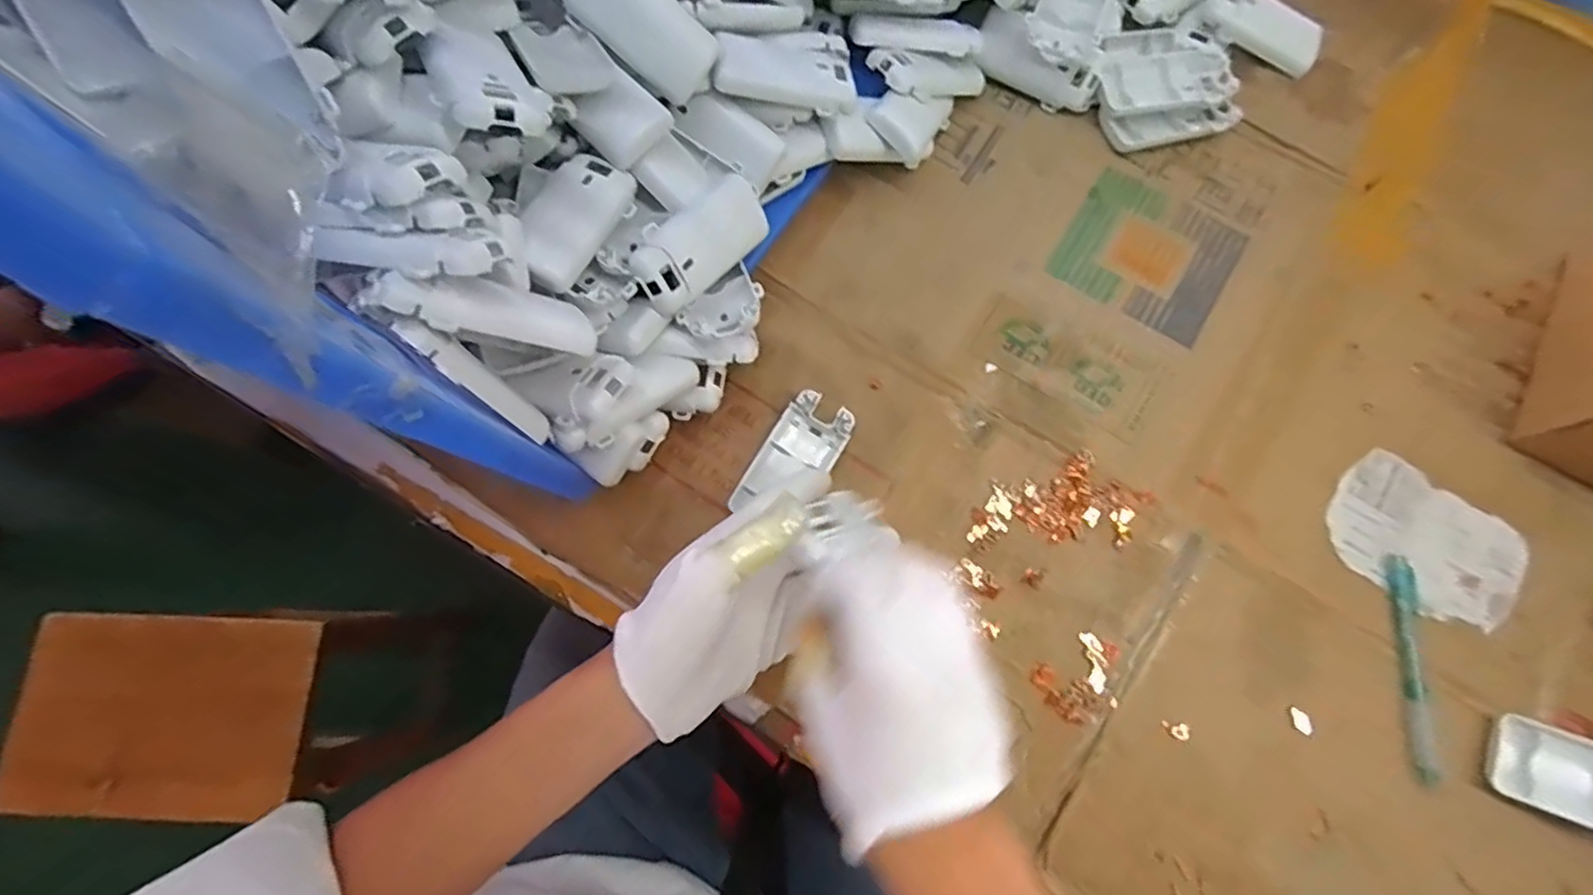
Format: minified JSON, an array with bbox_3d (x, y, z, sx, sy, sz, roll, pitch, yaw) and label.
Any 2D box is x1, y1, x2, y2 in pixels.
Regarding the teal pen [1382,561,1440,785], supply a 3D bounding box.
[{"bbox_3d":[0.376,0.132,0.407,0.017,0.007,0.131,5,76,3],"label":"teal pen"}]

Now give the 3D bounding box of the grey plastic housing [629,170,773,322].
[{"bbox_3d":[-0.056,-0.124,0.403,0.033,0.038,0.096,39,66,10],"label":"grey plastic housing"}]

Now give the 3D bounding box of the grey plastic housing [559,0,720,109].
[{"bbox_3d":[-0.092,-0.249,0.391,0.095,0.035,0.040,32,75,-34],"label":"grey plastic housing"}]

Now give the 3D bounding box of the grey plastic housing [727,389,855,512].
[{"bbox_3d":[-0.001,0.010,0.443,0.045,0.016,0.092,31,79,9],"label":"grey plastic housing"}]

